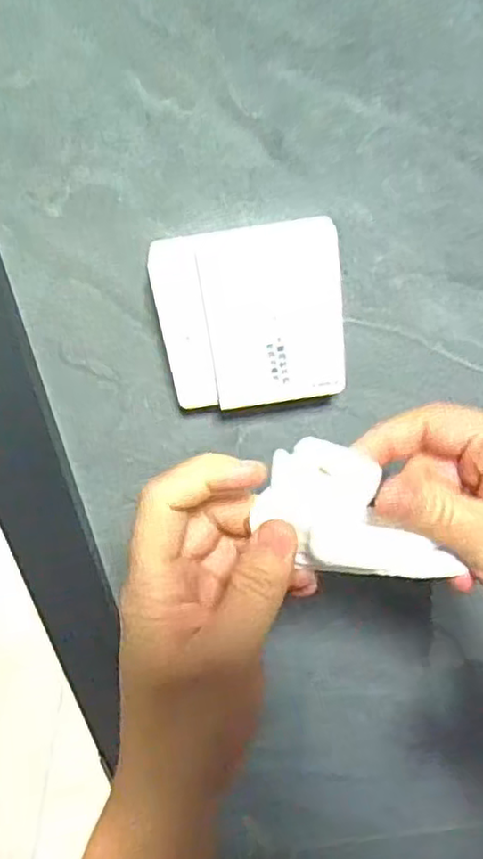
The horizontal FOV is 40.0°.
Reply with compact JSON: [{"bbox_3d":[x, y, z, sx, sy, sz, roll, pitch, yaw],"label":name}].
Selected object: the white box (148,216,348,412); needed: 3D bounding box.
[{"bbox_3d":[0.005,-0.052,0.317,0.084,0.084,0.016,-8,35,-2],"label":"white box"}]

